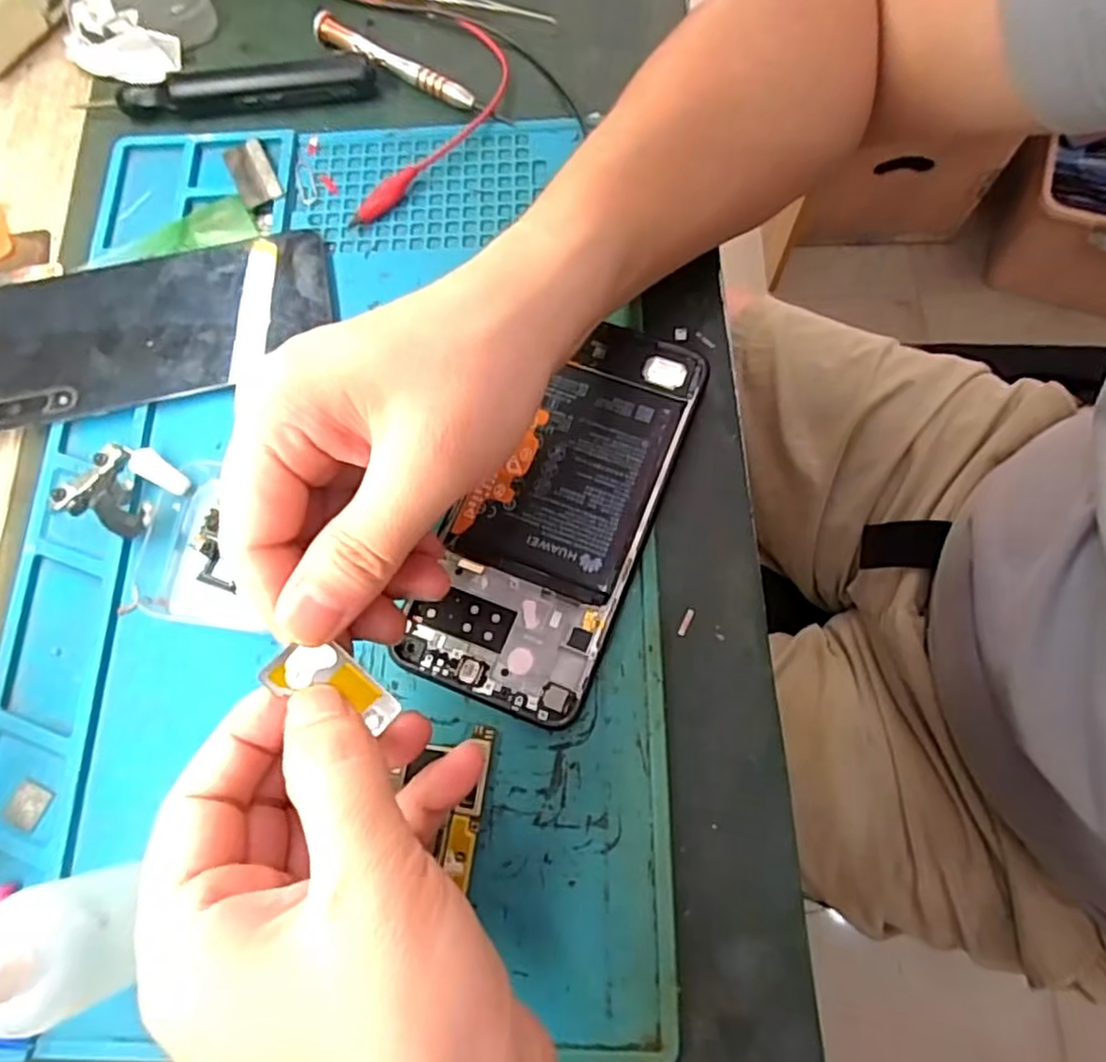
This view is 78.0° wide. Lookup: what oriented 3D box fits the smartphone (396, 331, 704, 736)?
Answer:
[{"bbox_3d":[0.003,-0.010,0.264,0.068,0.011,0.155,20,74,8],"label":"smartphone"}]

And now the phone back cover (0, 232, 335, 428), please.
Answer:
[{"bbox_3d":[-0.174,-0.090,0.298,0.153,0.006,0.073,-12,73,-2],"label":"phone back cover"}]

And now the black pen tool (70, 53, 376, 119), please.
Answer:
[{"bbox_3d":[-0.158,-0.214,0.332,0.140,0.014,0.018,-7,73,0],"label":"black pen tool"}]

